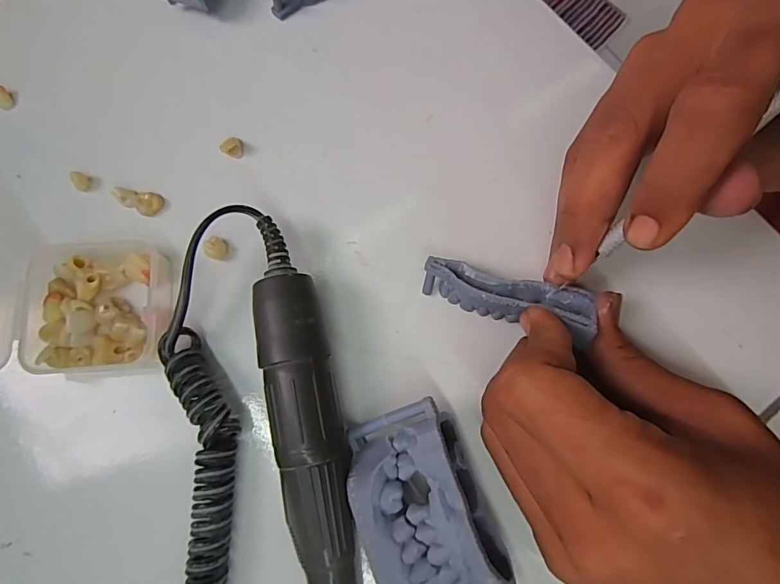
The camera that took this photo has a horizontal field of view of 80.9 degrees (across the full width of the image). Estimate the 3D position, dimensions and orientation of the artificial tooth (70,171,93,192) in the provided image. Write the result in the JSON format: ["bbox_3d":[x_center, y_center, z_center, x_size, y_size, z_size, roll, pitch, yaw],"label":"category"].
[{"bbox_3d":[-0.148,-0.053,0.220,0.006,0.008,0.008,-3,77,-2],"label":"artificial tooth"}]

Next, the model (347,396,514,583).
[{"bbox_3d":[0.012,0.087,0.175,0.046,0.031,0.080,-20,78,-6],"label":"model"}]

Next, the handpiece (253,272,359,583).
[{"bbox_3d":[-0.026,0.073,0.179,0.026,0.030,0.159,-14,77,-5],"label":"handpiece"}]

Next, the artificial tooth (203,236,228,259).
[{"bbox_3d":[-0.080,-0.020,0.212,0.009,0.009,0.010,23,77,4],"label":"artificial tooth"}]

